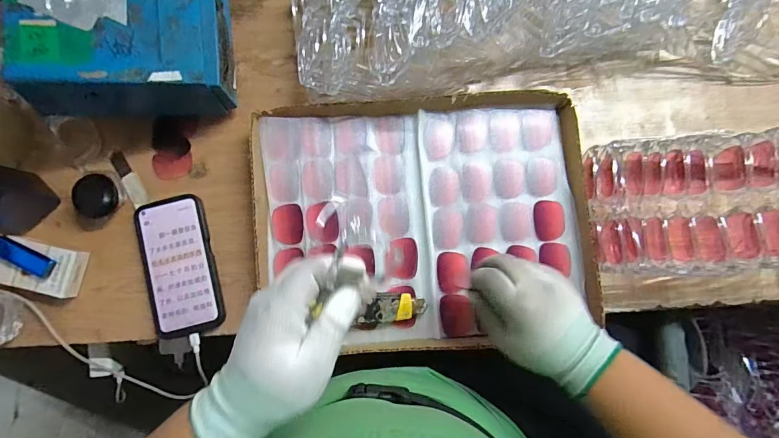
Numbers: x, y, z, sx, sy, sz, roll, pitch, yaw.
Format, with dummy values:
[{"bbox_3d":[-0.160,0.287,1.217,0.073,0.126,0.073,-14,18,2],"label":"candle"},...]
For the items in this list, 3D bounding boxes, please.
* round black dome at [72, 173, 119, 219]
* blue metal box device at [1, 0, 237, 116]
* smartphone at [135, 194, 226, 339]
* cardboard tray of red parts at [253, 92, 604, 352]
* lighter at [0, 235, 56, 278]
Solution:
[{"bbox_3d":[-0.358,-0.028,0.486,0.045,0.025,0.046,0,85,0],"label":"round black dome"},{"bbox_3d":[-0.290,-0.241,0.456,0.190,0.137,0.241,-8,85,-1],"label":"blue metal box device"},{"bbox_3d":[-0.254,0.055,0.482,0.082,0.009,0.162,-16,85,-1],"label":"smartphone"},{"bbox_3d":[0.041,0.001,0.475,0.383,0.035,0.288,-4,82,0],"label":"cardboard tray of red parts"},{"bbox_3d":[-0.430,0.044,0.465,0.077,0.017,0.026,26,85,3],"label":"lighter"}]

